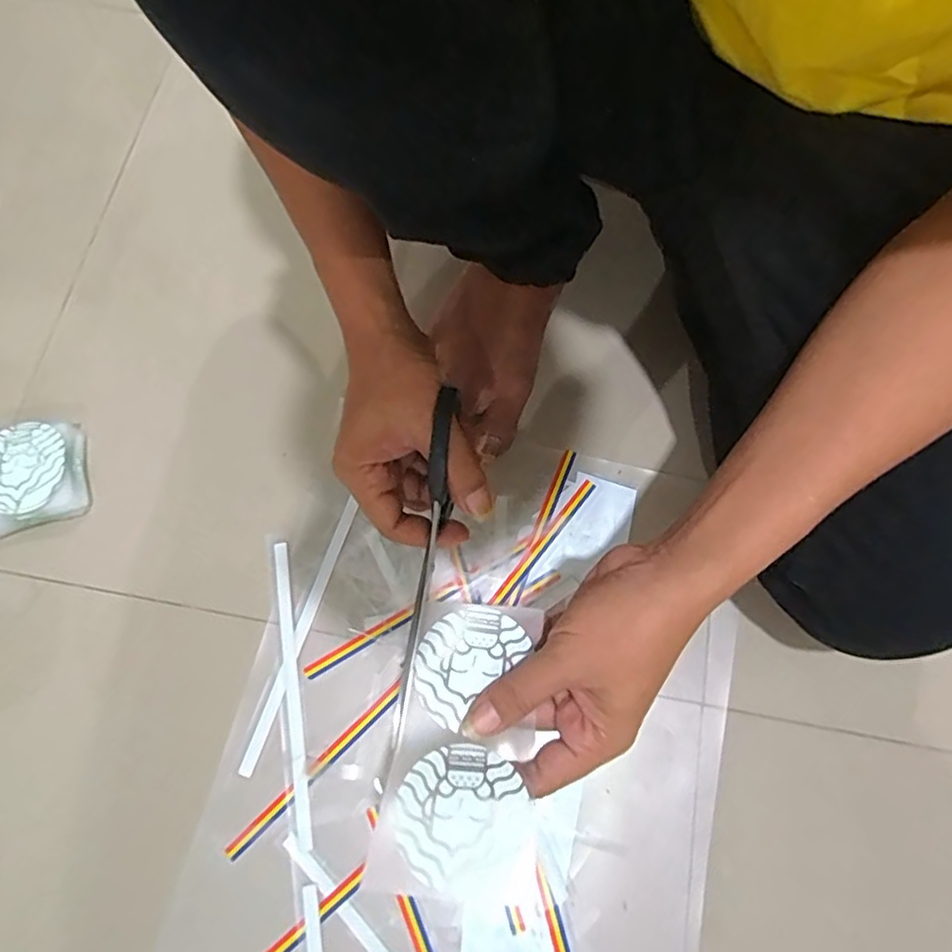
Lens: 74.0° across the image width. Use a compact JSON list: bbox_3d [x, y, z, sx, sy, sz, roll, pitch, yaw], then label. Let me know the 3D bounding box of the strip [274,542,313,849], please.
[{"bbox_3d":[-0.140,0.159,0.480,0.013,0.004,0.218,-10,72,-4],"label":"strip"}]

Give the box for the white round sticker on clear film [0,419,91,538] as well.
[{"bbox_3d":[-0.364,-0.002,0.516,0.080,0.025,0.085,-15,72,-6],"label":"white round sticker on clear film"}]

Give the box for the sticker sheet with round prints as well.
[{"bbox_3d":[-0.006,0.140,0.337,0.077,0.017,0.142,8,72,2],"label":"sticker sheet with round prints"}]

